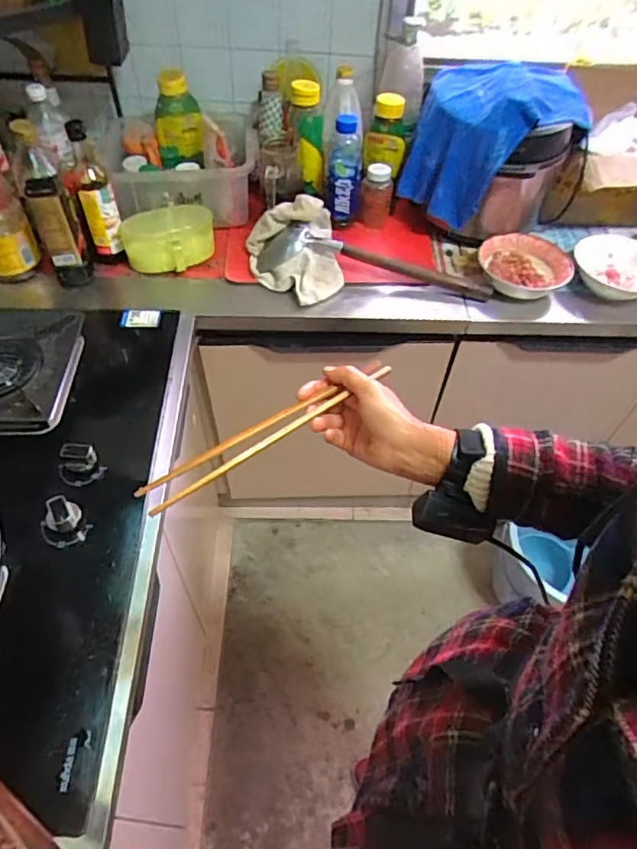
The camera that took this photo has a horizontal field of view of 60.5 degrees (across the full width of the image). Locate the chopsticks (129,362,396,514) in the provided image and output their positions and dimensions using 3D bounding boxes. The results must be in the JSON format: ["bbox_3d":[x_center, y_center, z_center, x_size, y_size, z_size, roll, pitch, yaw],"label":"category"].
[{"bbox_3d":[-0.038,0.004,0.498,0.260,0.013,0.033,-30,58,-21],"label":"chopsticks"}]

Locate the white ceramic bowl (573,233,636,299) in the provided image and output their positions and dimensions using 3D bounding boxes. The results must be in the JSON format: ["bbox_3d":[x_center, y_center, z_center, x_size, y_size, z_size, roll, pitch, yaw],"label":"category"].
[{"bbox_3d":[0.569,-0.304,1.034,0.159,0.038,0.160,1,51,-1],"label":"white ceramic bowl"}]

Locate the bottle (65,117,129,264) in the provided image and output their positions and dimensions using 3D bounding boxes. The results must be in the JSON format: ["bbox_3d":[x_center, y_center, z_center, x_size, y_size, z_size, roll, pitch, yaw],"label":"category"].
[{"bbox_3d":[-0.399,-0.408,0.977,0.069,0.239,0.070,-15,53,-14],"label":"bottle"}]

